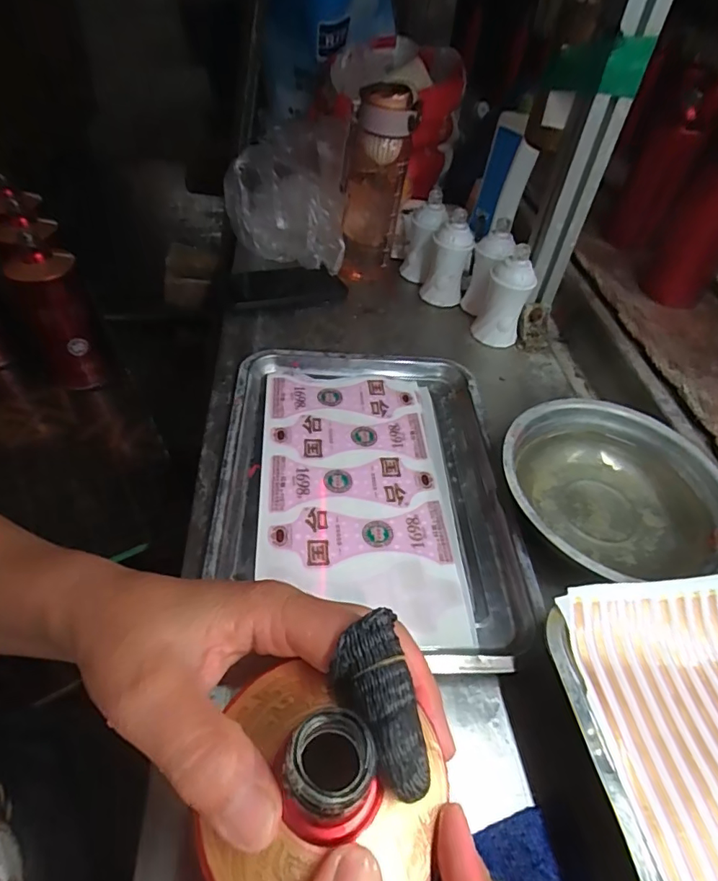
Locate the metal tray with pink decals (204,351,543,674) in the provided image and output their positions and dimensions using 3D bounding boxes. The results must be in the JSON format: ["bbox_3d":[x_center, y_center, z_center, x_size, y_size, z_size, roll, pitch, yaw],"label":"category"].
[{"bbox_3d":[0.006,0.034,0.462,0.255,0.030,0.340,-1,46,-4],"label":"metal tray with pink decals"}]

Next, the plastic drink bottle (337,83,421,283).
[{"bbox_3d":[0.020,-0.335,0.674,0.085,0.227,0.085,3,46,0],"label":"plastic drink bottle"}]

